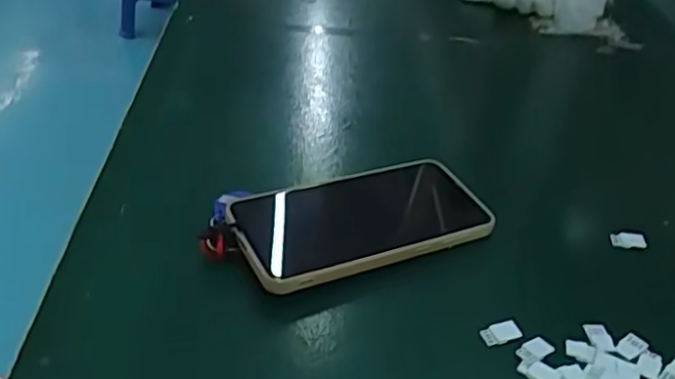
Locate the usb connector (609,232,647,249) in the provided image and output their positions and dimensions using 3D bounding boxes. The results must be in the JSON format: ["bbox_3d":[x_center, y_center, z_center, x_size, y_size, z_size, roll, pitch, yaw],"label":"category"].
[{"bbox_3d":[0.197,0.035,0.446,0.024,0.008,0.009,4,35,-3],"label":"usb connector"}]

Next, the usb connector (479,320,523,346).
[{"bbox_3d":[0.092,0.081,0.369,0.023,0.007,0.010,-8,37,-19],"label":"usb connector"}]

